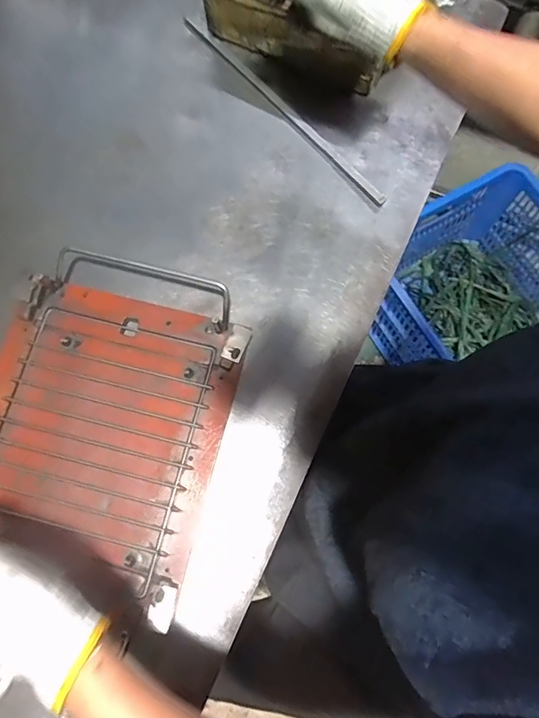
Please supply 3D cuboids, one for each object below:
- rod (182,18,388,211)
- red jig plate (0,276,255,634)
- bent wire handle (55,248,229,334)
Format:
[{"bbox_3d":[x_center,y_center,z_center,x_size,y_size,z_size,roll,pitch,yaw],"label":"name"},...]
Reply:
[{"bbox_3d":[0.011,-0.302,0.562,0.013,0.009,0.345,-42,78,-9],"label":"rod"},{"bbox_3d":[-0.168,0.068,0.453,0.238,0.019,0.272,14,76,4],"label":"red jig plate"},{"bbox_3d":[-0.132,-0.085,0.494,0.200,0.026,0.057,19,76,5],"label":"bent wire handle"}]

